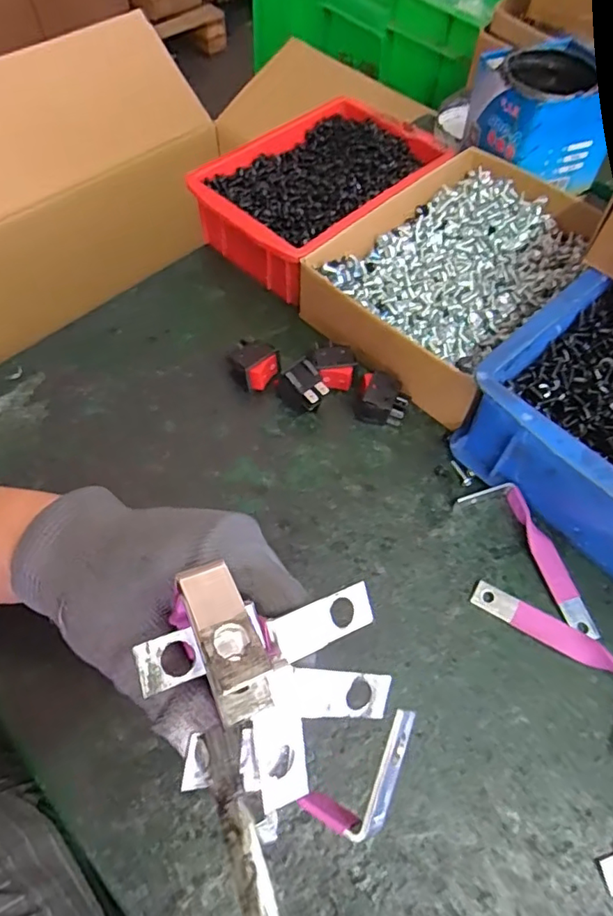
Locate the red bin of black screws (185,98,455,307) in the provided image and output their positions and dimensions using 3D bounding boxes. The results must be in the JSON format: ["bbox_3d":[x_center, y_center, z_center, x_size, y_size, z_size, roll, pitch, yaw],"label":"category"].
[{"bbox_3d":[0.009,-0.223,0.478,0.131,0.059,0.210,41,67,20],"label":"red bin of black screws"}]

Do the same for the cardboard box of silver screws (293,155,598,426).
[{"bbox_3d":[0.121,-0.144,0.437,0.148,0.055,0.218,40,67,20],"label":"cardboard box of silver screws"}]

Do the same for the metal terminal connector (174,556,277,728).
[{"bbox_3d":[-0.023,0.051,0.158,0.016,0.008,0.043,-21,61,-12],"label":"metal terminal connector"}]

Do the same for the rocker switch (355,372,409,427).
[{"bbox_3d":[0.054,-0.040,0.394,0.033,0.023,0.029,21,62,11],"label":"rocker switch"}]

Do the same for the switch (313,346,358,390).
[{"bbox_3d":[0.020,-0.065,0.407,0.028,0.025,0.031,-4,60,-3],"label":"switch"}]

